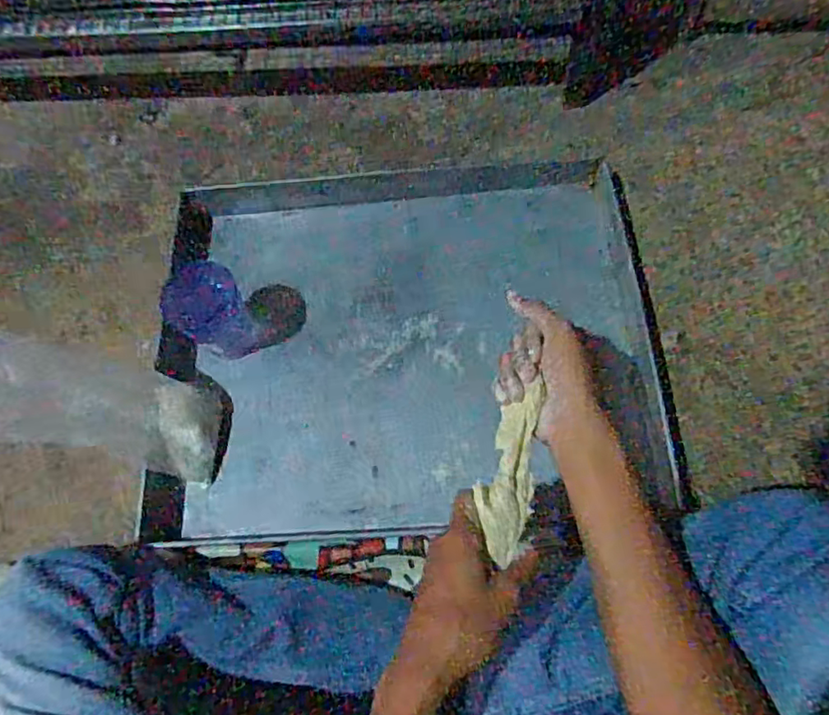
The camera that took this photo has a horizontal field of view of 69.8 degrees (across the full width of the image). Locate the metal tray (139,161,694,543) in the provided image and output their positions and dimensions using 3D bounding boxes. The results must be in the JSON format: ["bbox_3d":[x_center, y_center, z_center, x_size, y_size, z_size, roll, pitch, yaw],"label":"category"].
[{"bbox_3d":[-0.001,-0.034,0.663,0.543,0.066,0.420,-4,68,-1],"label":"metal tray"}]

